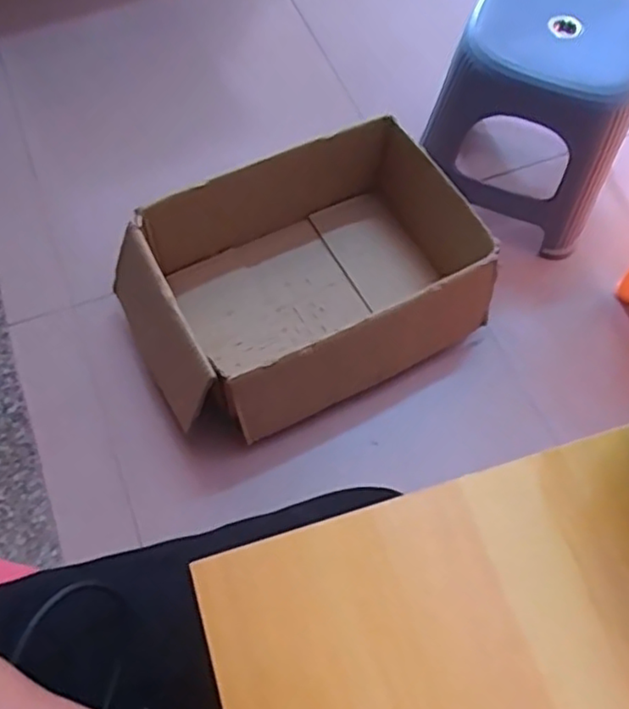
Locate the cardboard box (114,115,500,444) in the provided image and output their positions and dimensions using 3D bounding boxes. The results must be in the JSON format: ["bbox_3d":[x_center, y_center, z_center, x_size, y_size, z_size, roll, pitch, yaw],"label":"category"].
[{"bbox_3d":[0.002,-0.113,0.955,0.534,0.162,0.337,-25,67,-14],"label":"cardboard box"}]

